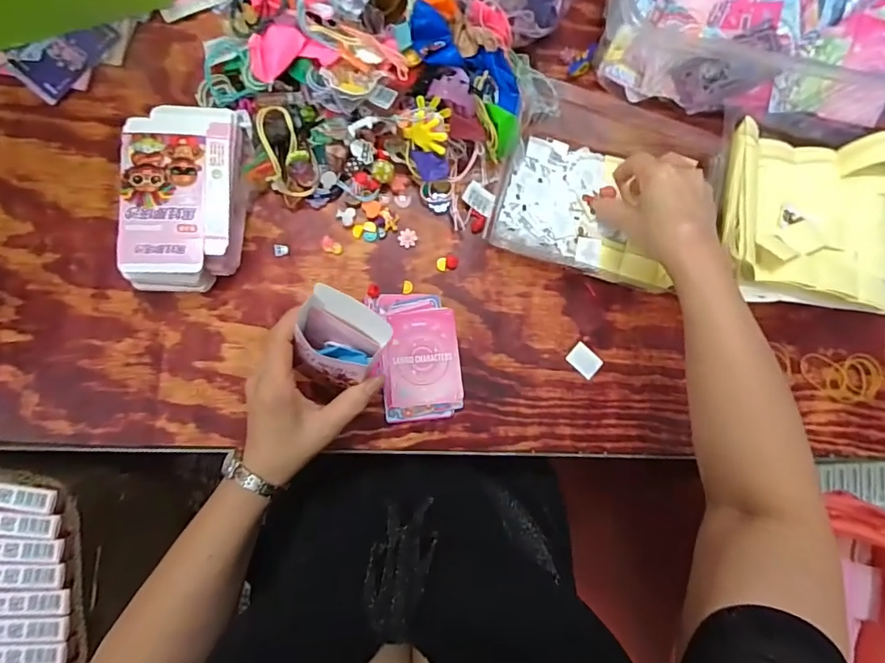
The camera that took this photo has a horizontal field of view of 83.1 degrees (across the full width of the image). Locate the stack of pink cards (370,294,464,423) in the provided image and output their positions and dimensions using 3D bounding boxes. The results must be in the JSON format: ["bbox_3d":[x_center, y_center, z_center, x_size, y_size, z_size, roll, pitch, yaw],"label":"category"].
[{"bbox_3d":[-0.022,0.023,0.477,0.074,0.018,0.121,-6,87,-6],"label":"stack of pink cards"}]

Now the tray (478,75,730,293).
[{"bbox_3d":[0.161,-0.150,0.490,0.194,0.053,0.190,15,84,-4],"label":"tray"}]

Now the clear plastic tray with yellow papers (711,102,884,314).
[{"bbox_3d":[0.348,-0.120,0.488,0.200,0.096,0.199,8,86,-5],"label":"clear plastic tray with yellow papers"}]

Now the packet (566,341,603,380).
[{"bbox_3d":[0.144,0.029,0.503,0.033,0.004,0.026,43,84,-1],"label":"packet"}]

